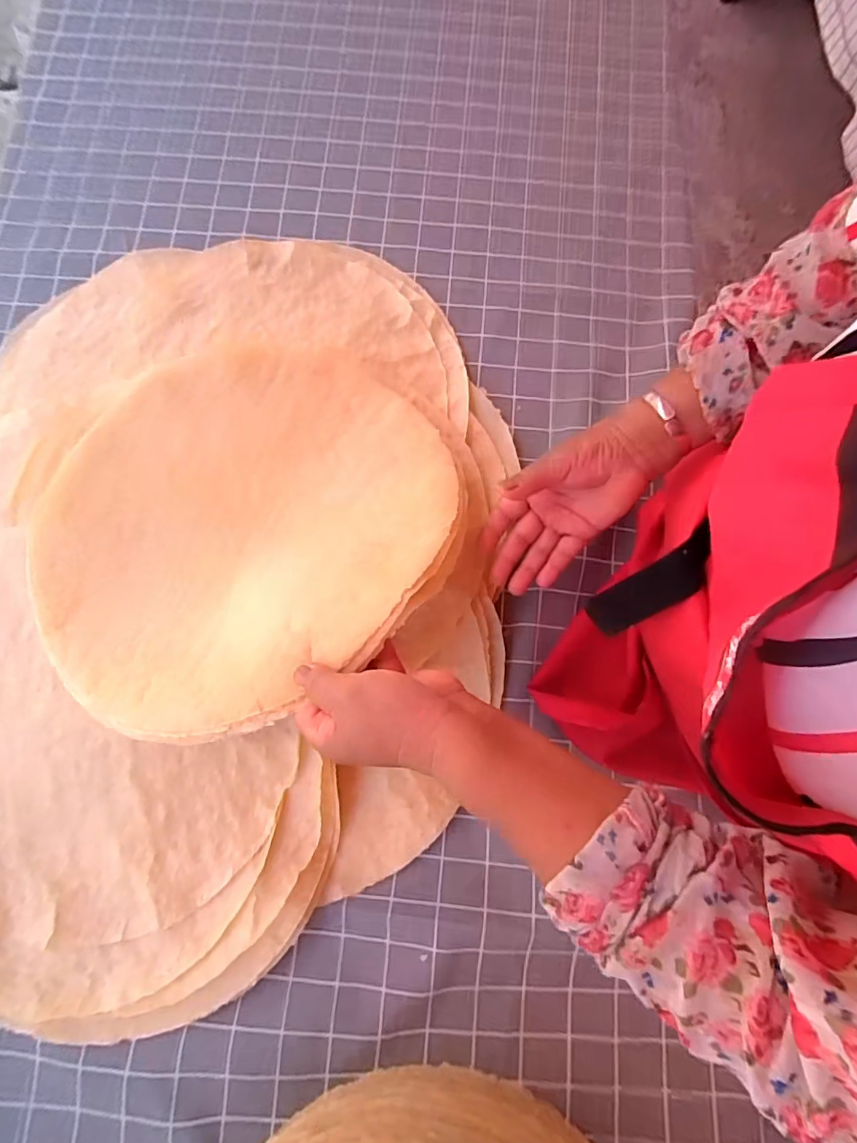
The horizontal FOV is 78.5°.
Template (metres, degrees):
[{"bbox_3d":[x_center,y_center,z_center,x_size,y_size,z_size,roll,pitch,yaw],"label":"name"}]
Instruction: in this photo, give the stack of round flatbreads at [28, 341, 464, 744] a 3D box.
[{"bbox_3d":[-0.168,-0.055,0.451,0.366,0.050,0.367,7,62,12],"label":"stack of round flatbreads"}]

